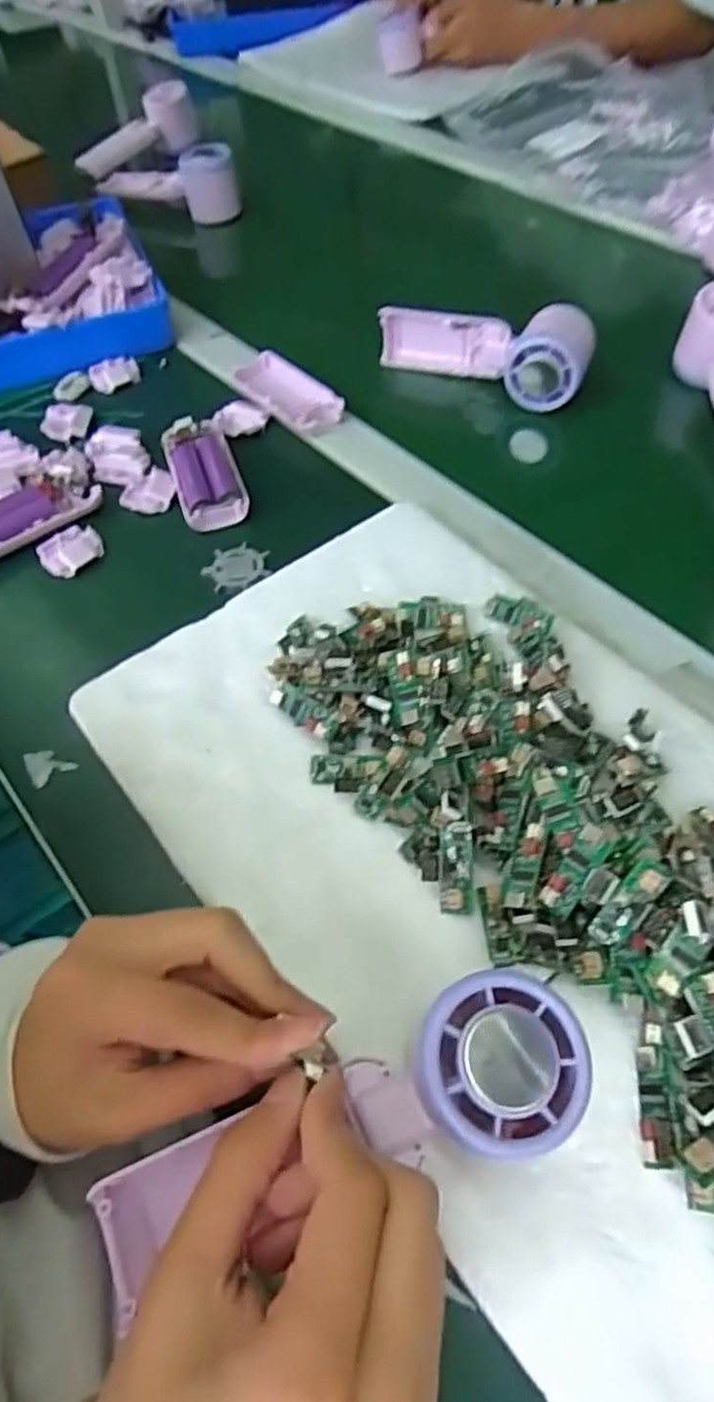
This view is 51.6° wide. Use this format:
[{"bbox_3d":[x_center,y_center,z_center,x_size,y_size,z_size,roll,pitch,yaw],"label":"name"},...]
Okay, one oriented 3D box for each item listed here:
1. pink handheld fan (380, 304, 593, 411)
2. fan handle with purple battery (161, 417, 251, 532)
[{"bbox_3d":[0.094,-0.274,0.572,0.165,0.067,0.040,20,58,17],"label":"pink handheld fan"},{"bbox_3d":[-0.106,-0.159,0.514,0.046,0.020,0.098,-17,55,-8],"label":"fan handle with purple battery"}]

